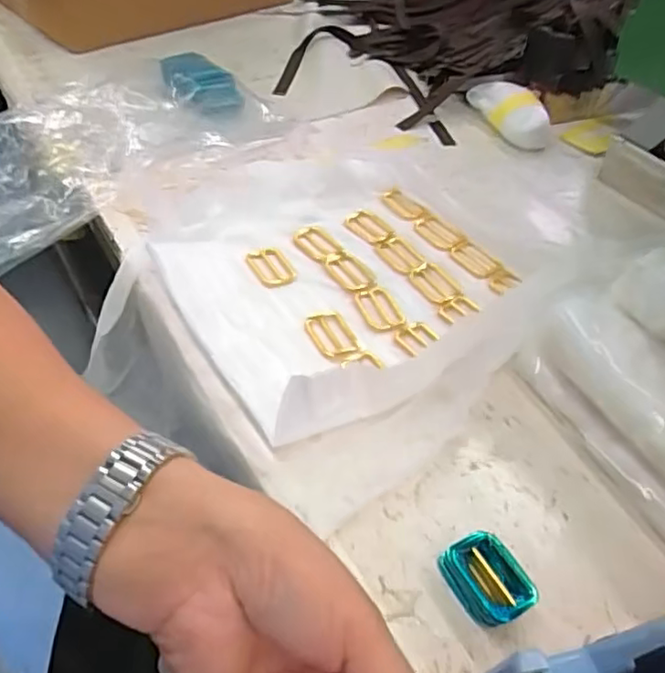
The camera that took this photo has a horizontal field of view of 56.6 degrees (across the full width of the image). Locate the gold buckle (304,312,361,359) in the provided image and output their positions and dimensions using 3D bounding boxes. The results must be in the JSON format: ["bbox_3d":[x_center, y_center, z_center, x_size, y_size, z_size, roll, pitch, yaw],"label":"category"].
[{"bbox_3d":[0.000,0.000,0.466,0.033,0.005,0.047,-16,49,-18],"label":"gold buckle"}]

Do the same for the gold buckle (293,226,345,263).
[{"bbox_3d":[-0.012,-0.083,0.546,0.033,0.004,0.047,-33,57,-30],"label":"gold buckle"}]

